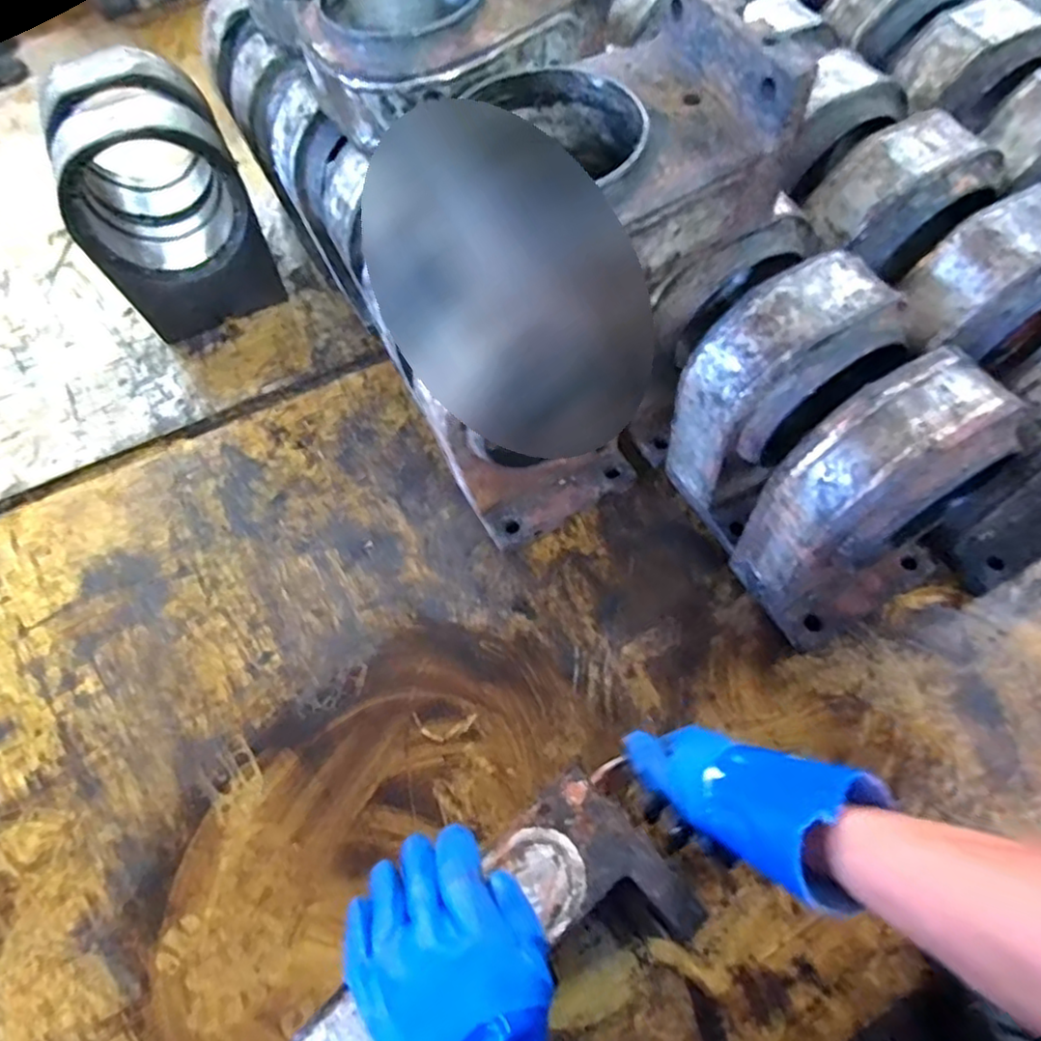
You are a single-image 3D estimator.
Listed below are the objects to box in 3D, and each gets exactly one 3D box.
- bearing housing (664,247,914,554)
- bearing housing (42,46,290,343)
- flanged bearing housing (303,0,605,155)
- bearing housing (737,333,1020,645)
[{"bbox_3d":[0.292,-0.128,0.731,0.217,0.283,0.124,-28,64,-11],"label":"bearing housing"},{"bbox_3d":[-0.519,-0.465,0.982,0.214,0.305,0.221,-23,64,-8],"label":"bearing housing"},{"bbox_3d":[-0.078,-0.550,0.722,0.308,0.120,0.211,-35,65,-14],"label":"flanged bearing housing"},{"bbox_3d":[0.361,-0.007,0.681,0.209,0.307,0.135,-29,65,-11],"label":"bearing housing"}]

